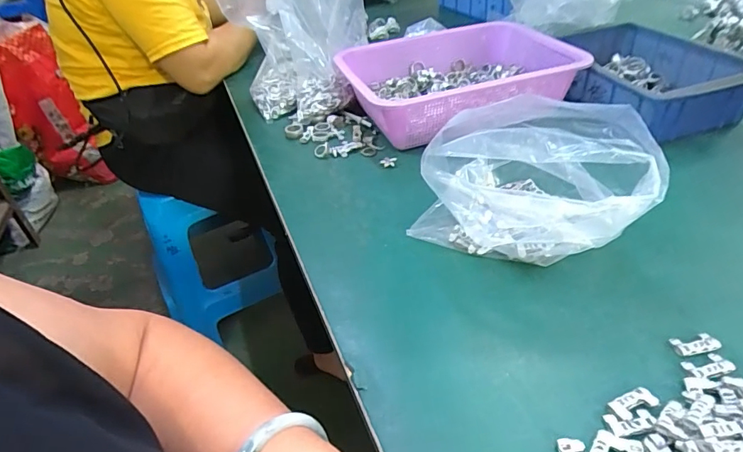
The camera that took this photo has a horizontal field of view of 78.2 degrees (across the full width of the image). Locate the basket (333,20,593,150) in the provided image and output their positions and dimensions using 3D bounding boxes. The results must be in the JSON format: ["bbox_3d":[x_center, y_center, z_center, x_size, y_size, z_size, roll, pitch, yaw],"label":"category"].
[{"bbox_3d":[0.119,-0.206,0.652,0.305,0.086,0.234,-13,39,-7],"label":"basket"}]

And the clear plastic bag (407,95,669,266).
[{"bbox_3d":[0.131,-0.038,0.411,0.189,0.129,0.155,3,39,12],"label":"clear plastic bag"}]

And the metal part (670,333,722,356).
[{"bbox_3d":[0.238,0.087,0.334,0.034,0.006,0.016,-10,38,-5],"label":"metal part"}]

